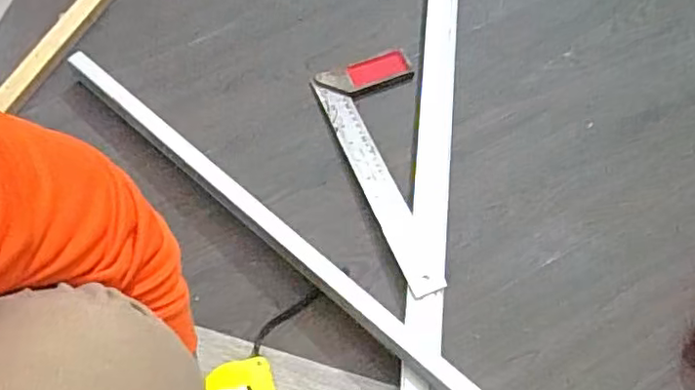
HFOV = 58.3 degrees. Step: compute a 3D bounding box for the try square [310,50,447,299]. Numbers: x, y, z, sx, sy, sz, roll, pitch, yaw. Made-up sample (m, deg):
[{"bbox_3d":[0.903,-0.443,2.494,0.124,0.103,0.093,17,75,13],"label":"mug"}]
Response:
[{"bbox_3d":[0.066,-0.034,0.719,0.116,0.019,0.292,-21,69,-11],"label":"try square"}]

